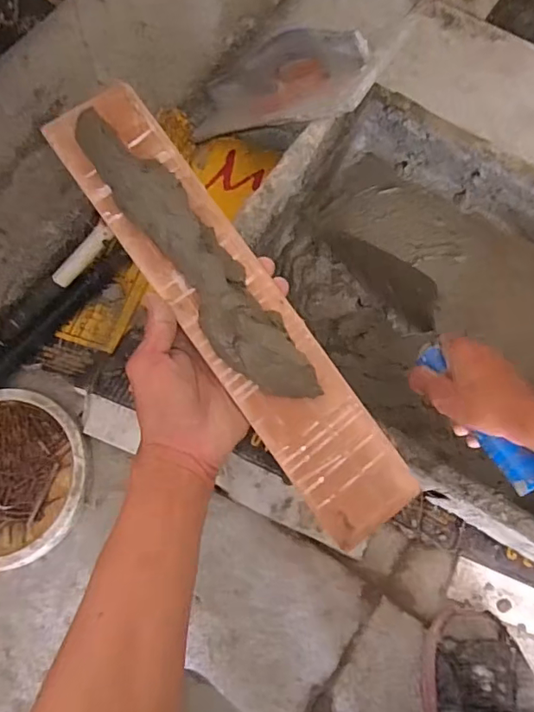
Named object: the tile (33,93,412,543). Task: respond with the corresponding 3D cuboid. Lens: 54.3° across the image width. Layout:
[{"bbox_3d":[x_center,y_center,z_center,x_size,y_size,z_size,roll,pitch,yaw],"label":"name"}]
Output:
[{"bbox_3d":[-0.026,-0.037,0.388,0.078,0.040,0.387,-35,89,-10],"label":"tile"}]

